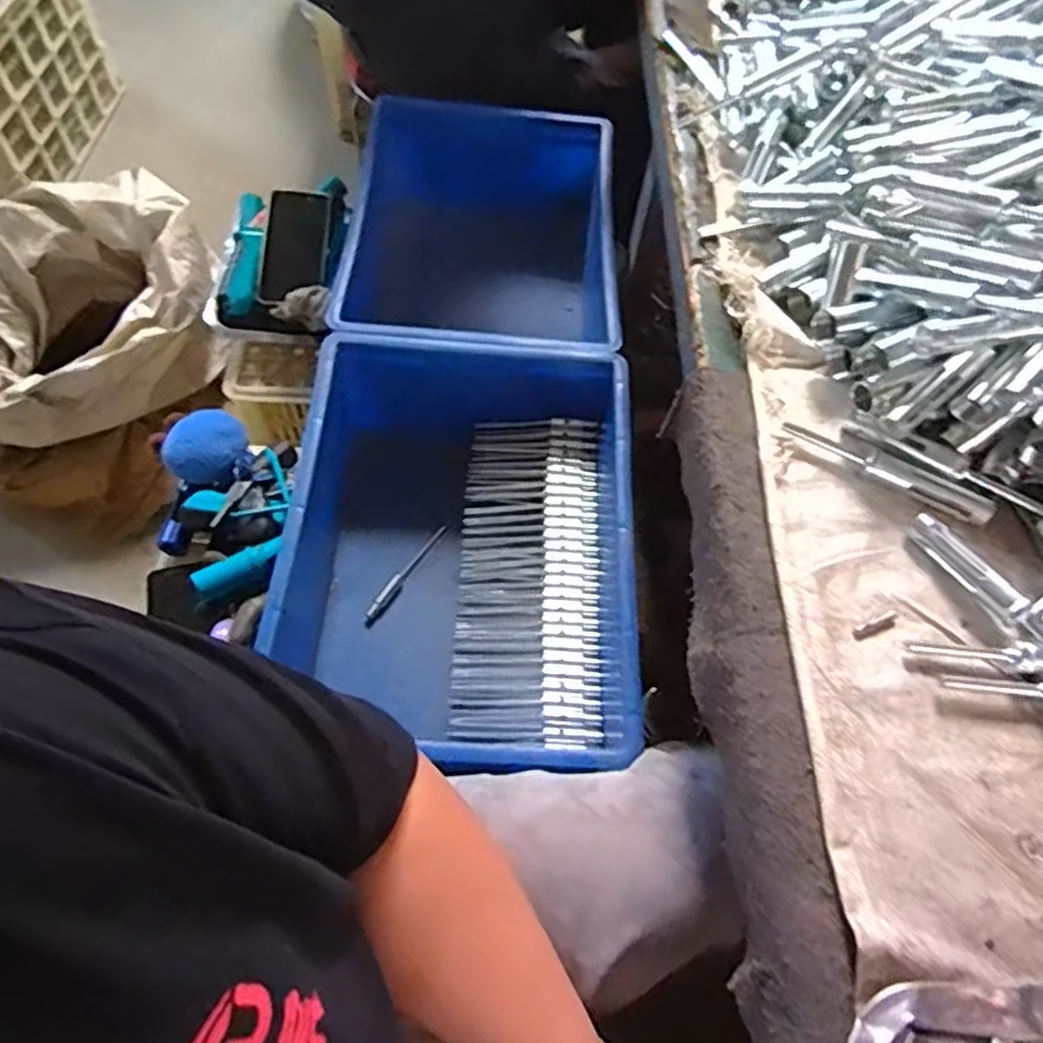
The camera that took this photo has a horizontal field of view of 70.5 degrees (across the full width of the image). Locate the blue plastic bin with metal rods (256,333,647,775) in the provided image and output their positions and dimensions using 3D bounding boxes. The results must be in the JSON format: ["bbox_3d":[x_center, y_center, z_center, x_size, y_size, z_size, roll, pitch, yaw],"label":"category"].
[{"bbox_3d":[-0.054,0.024,0.697,0.298,0.143,0.391,4,60,-1],"label":"blue plastic bin with metal rods"}]

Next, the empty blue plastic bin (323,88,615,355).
[{"bbox_3d":[-0.047,-0.296,0.910,0.293,0.232,0.383,1,60,-2],"label":"empty blue plastic bin"}]

